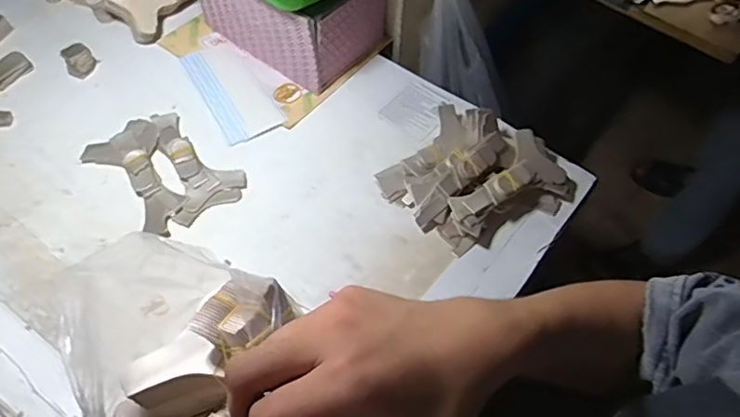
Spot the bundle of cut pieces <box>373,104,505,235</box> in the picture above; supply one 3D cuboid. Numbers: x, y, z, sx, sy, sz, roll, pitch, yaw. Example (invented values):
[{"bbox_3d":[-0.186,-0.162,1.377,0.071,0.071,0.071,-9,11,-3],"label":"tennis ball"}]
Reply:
[{"bbox_3d":[0.105,-0.070,0.814,0.121,0.061,0.189,39,63,22],"label":"bundle of cut pieces"}]

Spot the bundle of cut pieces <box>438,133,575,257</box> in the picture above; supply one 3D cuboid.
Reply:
[{"bbox_3d":[0.185,-0.024,0.786,0.214,0.059,0.104,-31,62,-20],"label":"bundle of cut pieces"}]

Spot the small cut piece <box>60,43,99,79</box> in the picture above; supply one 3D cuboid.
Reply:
[{"bbox_3d":[-0.454,-0.232,0.915,0.047,0.040,0.041,-30,62,-20],"label":"small cut piece"}]

